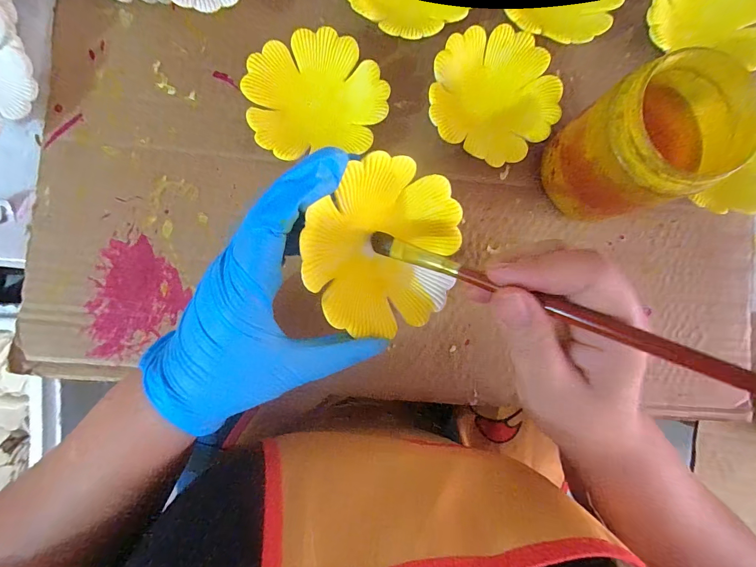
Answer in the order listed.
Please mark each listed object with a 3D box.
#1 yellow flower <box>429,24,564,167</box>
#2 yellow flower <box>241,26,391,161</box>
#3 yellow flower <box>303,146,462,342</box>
[{"bbox_3d":[0.091,-0.149,0.279,0.096,0.024,0.107,25,87,-3],"label":"yellow flower"},{"bbox_3d":[-0.046,-0.140,0.270,0.100,0.025,0.086,-4,89,-4],"label":"yellow flower"},{"bbox_3d":[0.003,-0.021,0.202,0.098,0.021,0.095,-9,108,-29],"label":"yellow flower"}]

